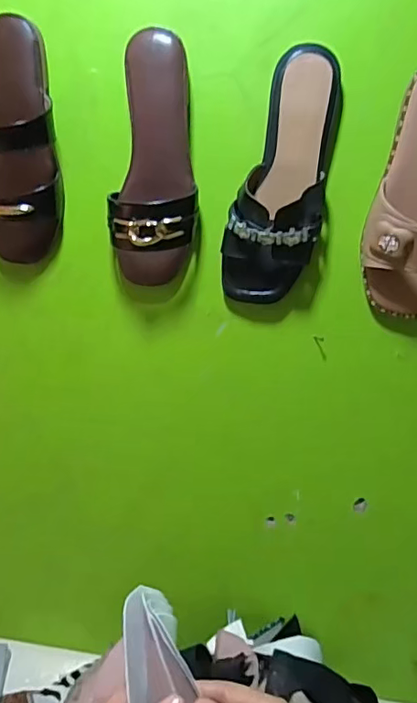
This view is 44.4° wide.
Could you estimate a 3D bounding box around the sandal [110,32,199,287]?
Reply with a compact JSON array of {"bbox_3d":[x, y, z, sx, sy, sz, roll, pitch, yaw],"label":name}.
[{"bbox_3d":[-0.052,-0.187,0.525,0.085,0.234,0.060,8,17,2],"label":"sandal"}]

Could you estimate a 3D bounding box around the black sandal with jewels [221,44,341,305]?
[{"bbox_3d":[0.074,-0.172,0.520,0.095,0.243,0.044,7,17,-2],"label":"black sandal with jewels"}]

